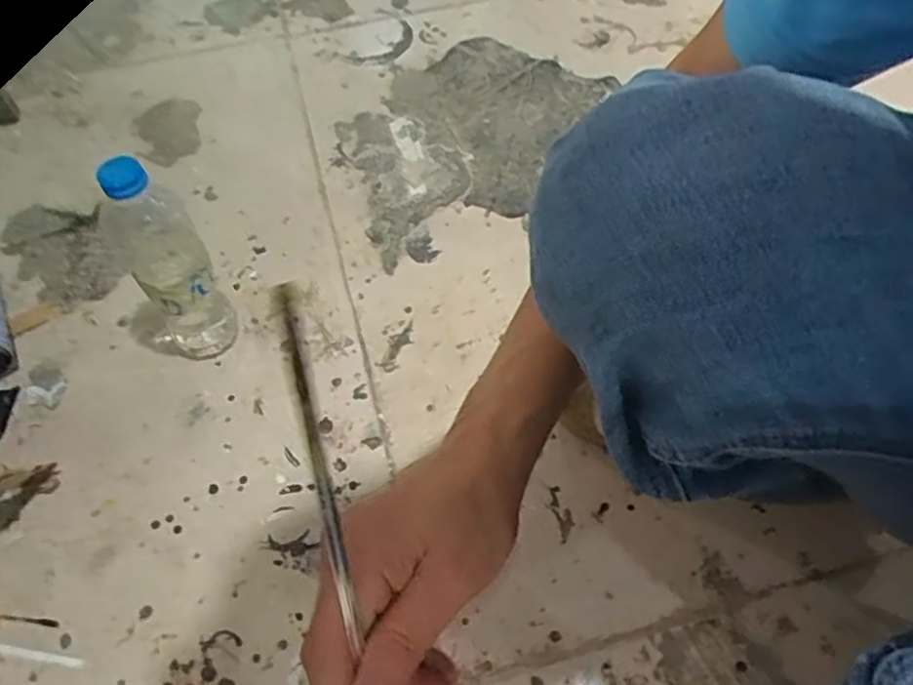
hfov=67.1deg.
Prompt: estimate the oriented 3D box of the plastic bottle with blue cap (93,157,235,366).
[{"bbox_3d":[-0.241,-0.060,0.574,0.069,0.220,0.054,-29,62,-17],"label":"plastic bottle with blue cap"}]

